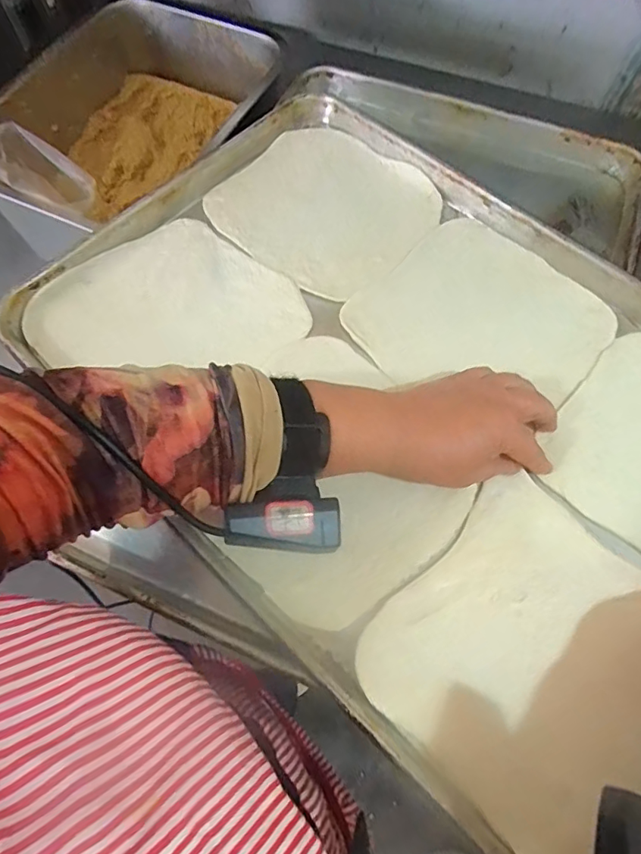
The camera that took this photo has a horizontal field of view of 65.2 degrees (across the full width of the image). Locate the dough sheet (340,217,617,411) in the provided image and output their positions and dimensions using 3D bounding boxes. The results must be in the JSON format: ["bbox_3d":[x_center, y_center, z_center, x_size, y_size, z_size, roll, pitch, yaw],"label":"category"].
[{"bbox_3d":[0.140,-0.094,0.440,0.186,0.009,0.187,-42,73,-16],"label":"dough sheet"}]

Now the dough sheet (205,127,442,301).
[{"bbox_3d":[0.002,-0.219,0.495,0.195,0.011,0.180,42,73,16],"label":"dough sheet"}]

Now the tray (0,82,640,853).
[{"bbox_3d":[0.077,-0.037,0.411,0.599,0.032,0.448,42,73,16],"label":"tray"}]

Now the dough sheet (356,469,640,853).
[{"bbox_3d":[0.142,0.150,0.331,0.176,0.012,0.188,42,73,16],"label":"dough sheet"}]

